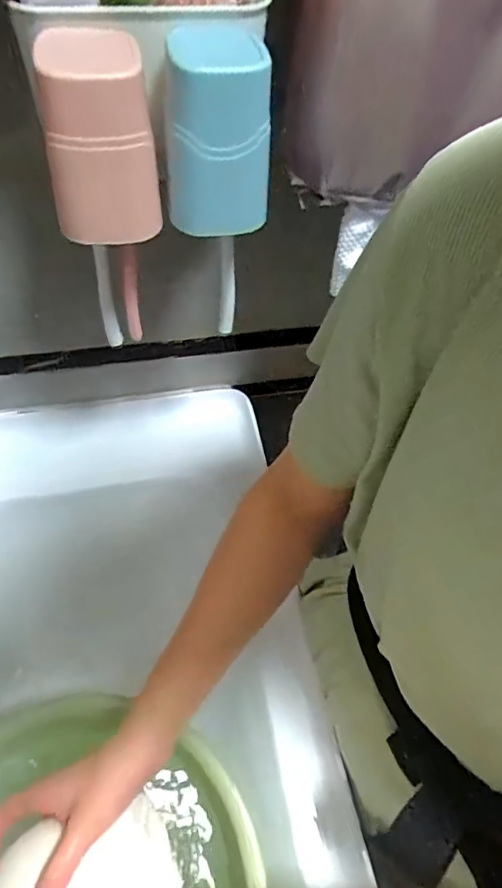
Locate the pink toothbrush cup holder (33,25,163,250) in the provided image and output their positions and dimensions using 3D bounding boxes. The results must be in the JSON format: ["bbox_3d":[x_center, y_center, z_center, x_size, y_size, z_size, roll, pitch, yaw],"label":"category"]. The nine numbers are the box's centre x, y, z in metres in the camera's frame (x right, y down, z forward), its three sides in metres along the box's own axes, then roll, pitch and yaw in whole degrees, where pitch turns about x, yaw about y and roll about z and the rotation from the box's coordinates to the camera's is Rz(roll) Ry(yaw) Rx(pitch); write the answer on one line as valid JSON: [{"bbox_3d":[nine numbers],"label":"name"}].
[{"bbox_3d":[-0.091,-0.184,0.316,0.063,0.098,0.068,-8,57,-10],"label":"pink toothbrush cup holder"}]

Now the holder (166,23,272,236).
[{"bbox_3d":[-0.019,-0.196,0.330,0.060,0.092,0.076,2,56,-4],"label":"holder"}]

